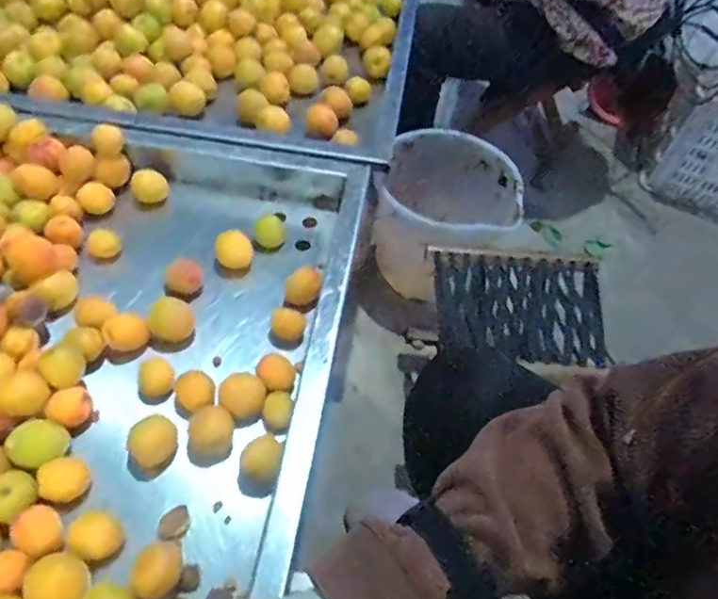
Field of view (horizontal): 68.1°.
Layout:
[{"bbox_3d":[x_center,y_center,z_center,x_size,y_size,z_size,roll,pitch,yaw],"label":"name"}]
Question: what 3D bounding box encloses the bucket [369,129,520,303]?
[{"bbox_3d":[0.161,-0.150,1.042,0.250,0.242,0.235,2,53,-3],"label":"bucket"}]

